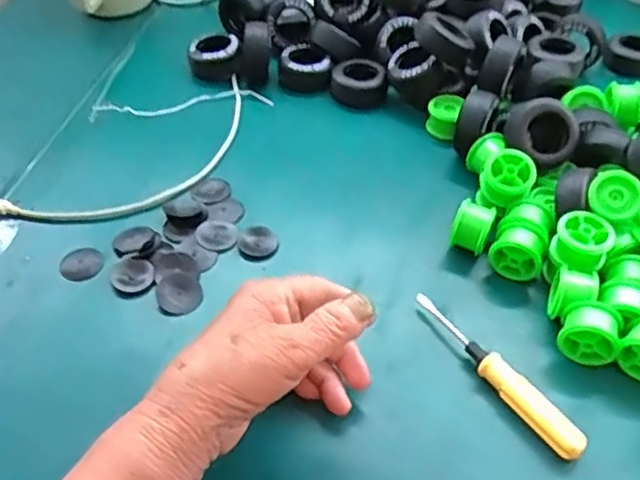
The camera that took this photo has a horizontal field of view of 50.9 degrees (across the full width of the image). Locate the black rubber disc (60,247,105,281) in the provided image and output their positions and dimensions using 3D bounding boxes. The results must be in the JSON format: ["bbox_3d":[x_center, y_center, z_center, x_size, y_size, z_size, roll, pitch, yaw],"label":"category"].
[{"bbox_3d":[-0.158,0.015,0.448,0.027,0.007,0.031,-6,40,-21],"label":"black rubber disc"}]

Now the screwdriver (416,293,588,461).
[{"bbox_3d":[0.100,0.075,0.389,0.018,0.017,0.127,-24,51,-22],"label":"screwdriver"}]

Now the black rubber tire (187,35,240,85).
[{"bbox_3d":[-0.095,-0.164,0.611,0.043,0.035,0.039,-4,46,-4],"label":"black rubber tire"}]

